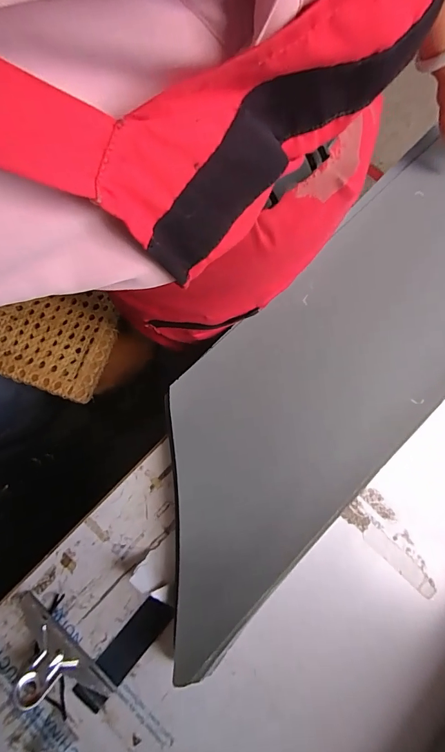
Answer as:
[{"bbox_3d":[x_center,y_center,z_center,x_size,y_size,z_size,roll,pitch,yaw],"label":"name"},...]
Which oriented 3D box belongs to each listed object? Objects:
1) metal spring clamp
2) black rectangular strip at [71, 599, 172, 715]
[{"bbox_3d":[-0.203,0.329,0.428,0.157,0.050,0.061,43,80,9],"label":"metal spring clamp"},{"bbox_3d":[-0.117,0.329,0.452,0.038,0.009,0.134,40,80,9],"label":"black rectangular strip"}]

